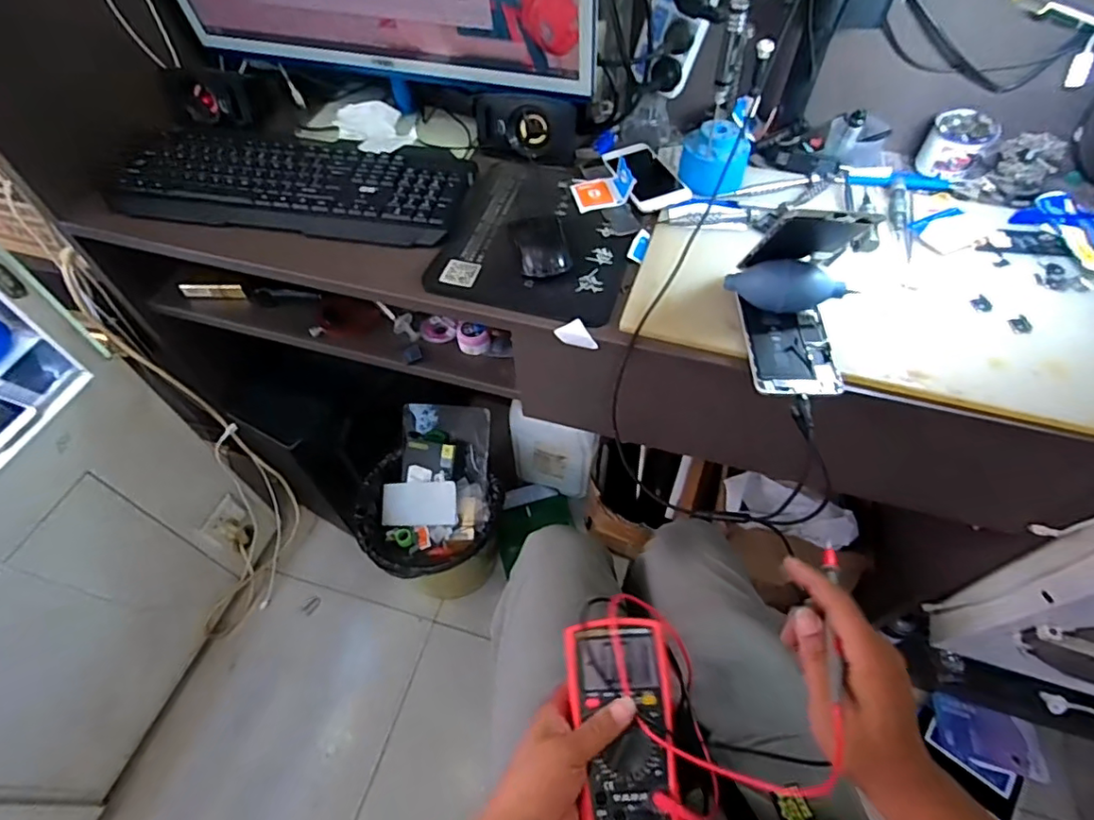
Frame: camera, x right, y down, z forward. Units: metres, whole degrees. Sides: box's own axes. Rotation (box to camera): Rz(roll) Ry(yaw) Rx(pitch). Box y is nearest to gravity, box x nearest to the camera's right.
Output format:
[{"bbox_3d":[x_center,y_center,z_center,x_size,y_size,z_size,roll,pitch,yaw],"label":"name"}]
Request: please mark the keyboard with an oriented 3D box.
[{"bbox_3d":[-0.311,-0.276,0.686,0.425,0.023,0.150,7,56,6],"label":"keyboard"}]

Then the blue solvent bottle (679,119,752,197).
[{"bbox_3d":[0.194,-0.293,0.648,0.075,0.064,0.071,15,57,11],"label":"blue solvent bottle"}]

